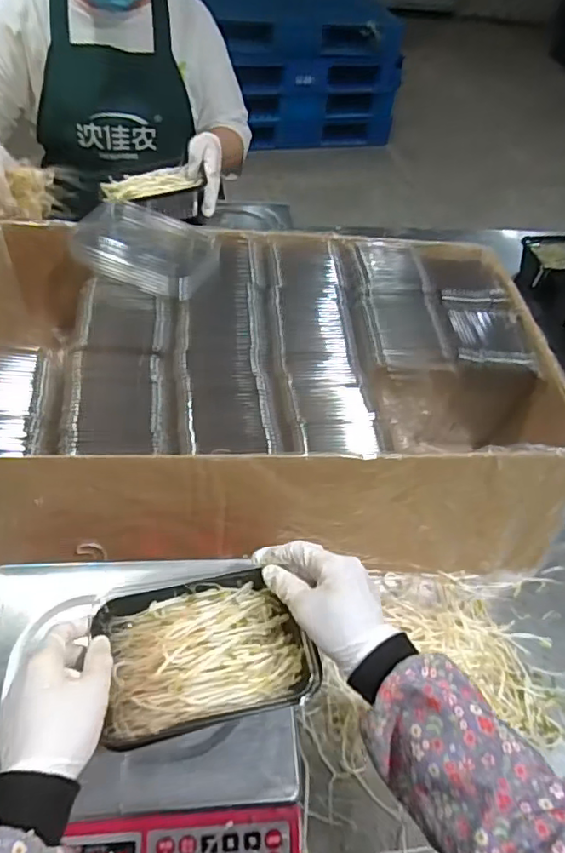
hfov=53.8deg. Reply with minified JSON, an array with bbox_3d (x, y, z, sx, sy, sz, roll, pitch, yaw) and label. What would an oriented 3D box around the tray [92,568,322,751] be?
[{"bbox_3d":[-0.066,0.191,0.480,0.167,0.031,0.117,-10,53,-14],"label":"tray"}]

